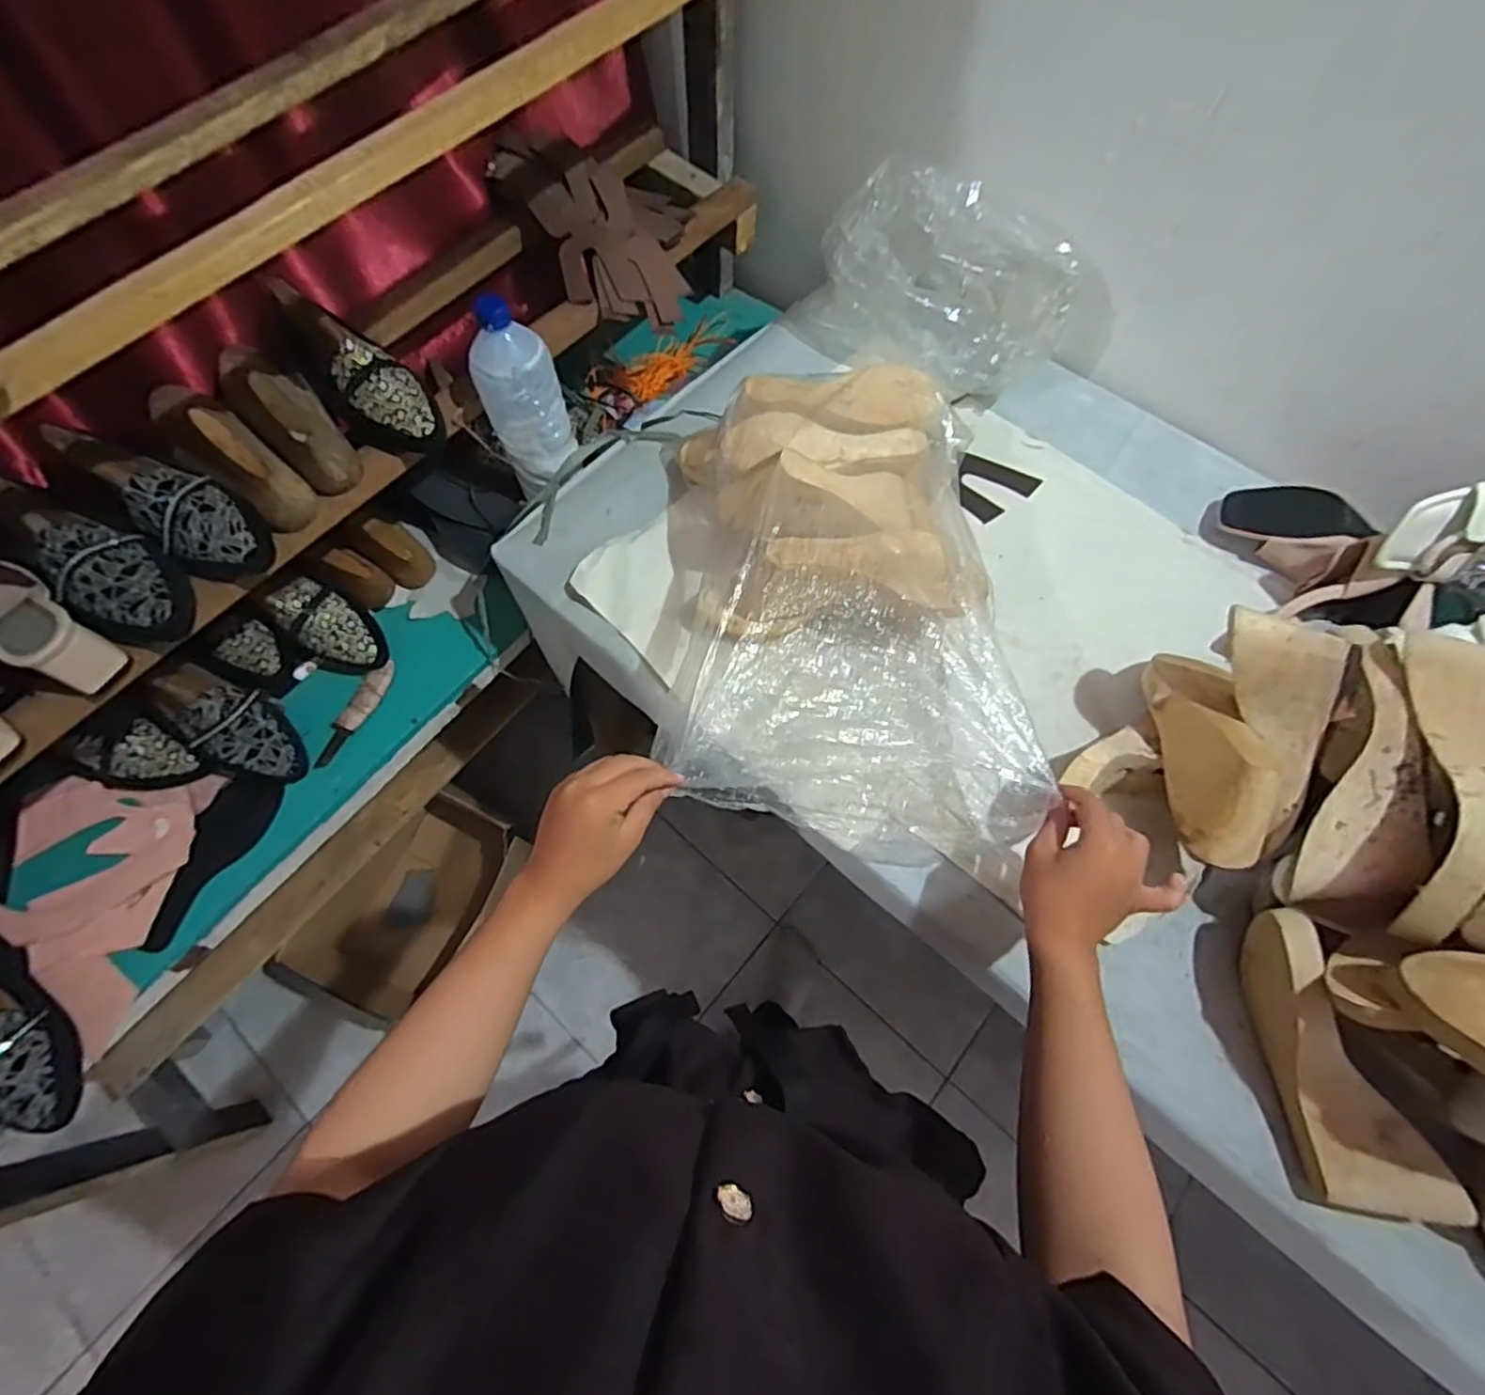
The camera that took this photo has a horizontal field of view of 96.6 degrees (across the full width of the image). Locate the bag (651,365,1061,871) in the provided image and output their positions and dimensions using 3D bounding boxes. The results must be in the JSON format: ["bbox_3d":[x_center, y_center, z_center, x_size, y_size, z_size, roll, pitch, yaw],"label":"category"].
[{"bbox_3d":[0.089,-0.094,0.626,0.287,0.155,0.459,-3,67,-2],"label":"bag"}]

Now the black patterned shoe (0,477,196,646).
[{"bbox_3d":[-0.620,-0.140,0.613,0.232,0.075,0.090,36,71,1],"label":"black patterned shoe"}]

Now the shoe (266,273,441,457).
[{"bbox_3d":[-0.415,-0.358,0.701,0.232,0.063,0.082,44,72,-3],"label":"shoe"}]

